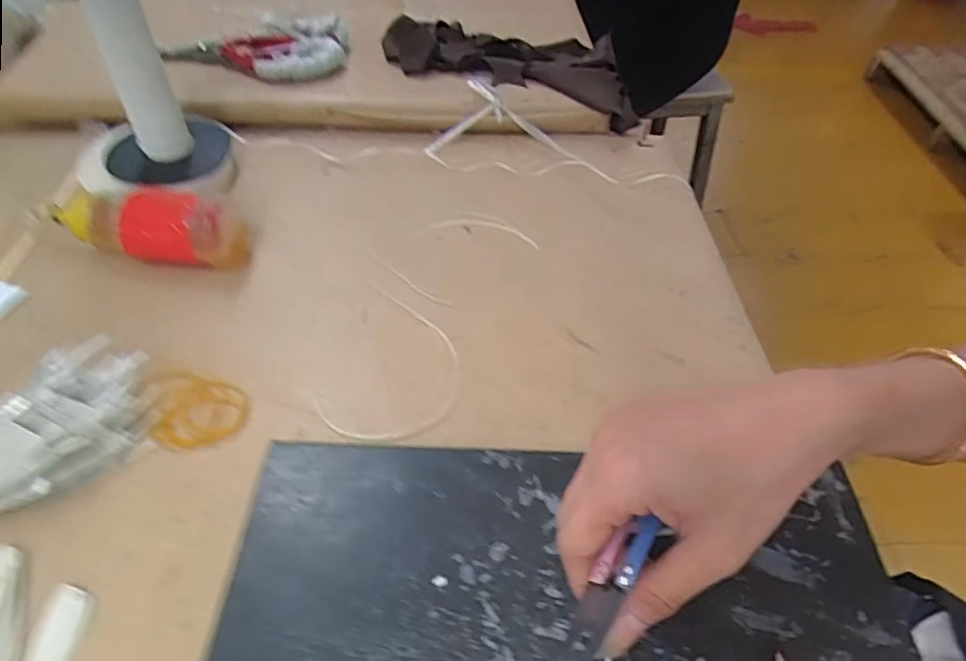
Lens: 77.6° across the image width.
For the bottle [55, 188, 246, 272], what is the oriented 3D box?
[{"bbox_3d":[-0.245,-0.078,0.441,0.142,0.047,0.048,6,48,1],"label":"bottle"}]

